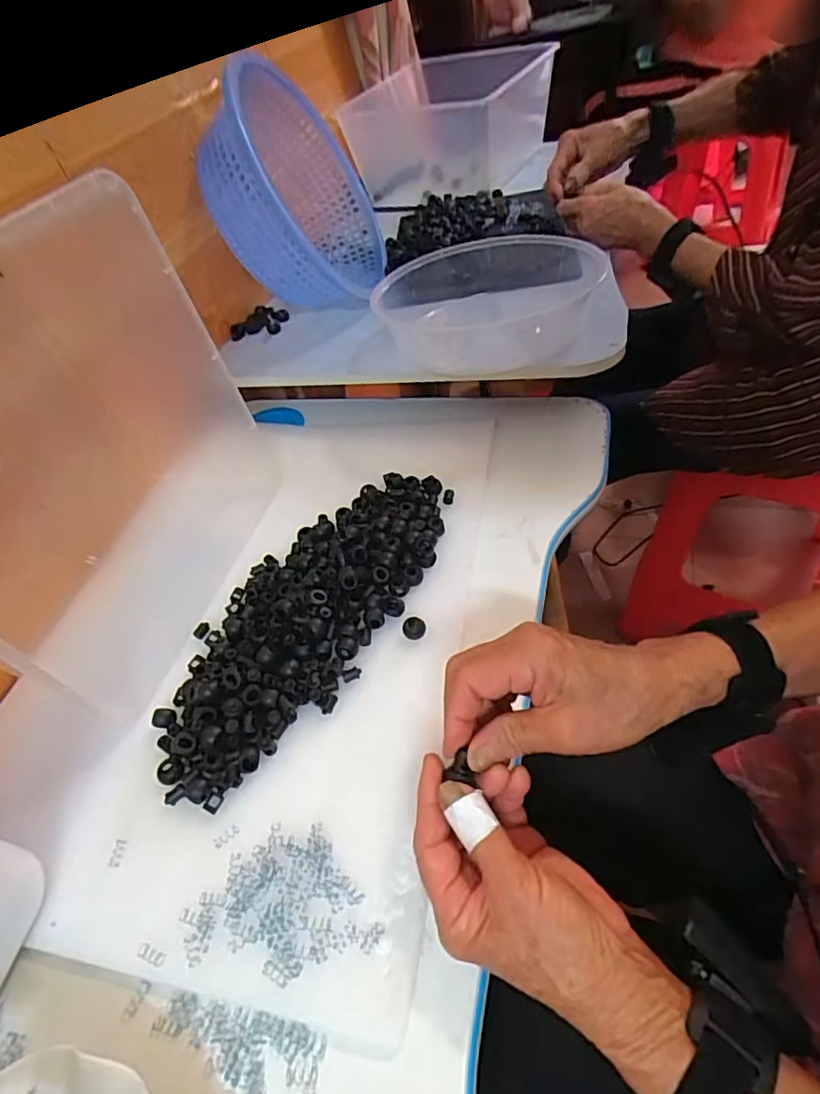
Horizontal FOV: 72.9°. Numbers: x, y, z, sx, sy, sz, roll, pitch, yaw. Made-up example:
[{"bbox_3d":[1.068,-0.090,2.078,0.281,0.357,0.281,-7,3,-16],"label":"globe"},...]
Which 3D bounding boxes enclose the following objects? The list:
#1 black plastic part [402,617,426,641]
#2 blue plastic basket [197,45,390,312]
[{"bbox_3d":[0.003,0.063,0.432,0.018,0.008,0.016,-5,48,10],"label":"black plastic part"},{"bbox_3d":[-0.152,-0.441,0.712,0.107,0.285,0.288,-20,61,25],"label":"blue plastic basket"}]

